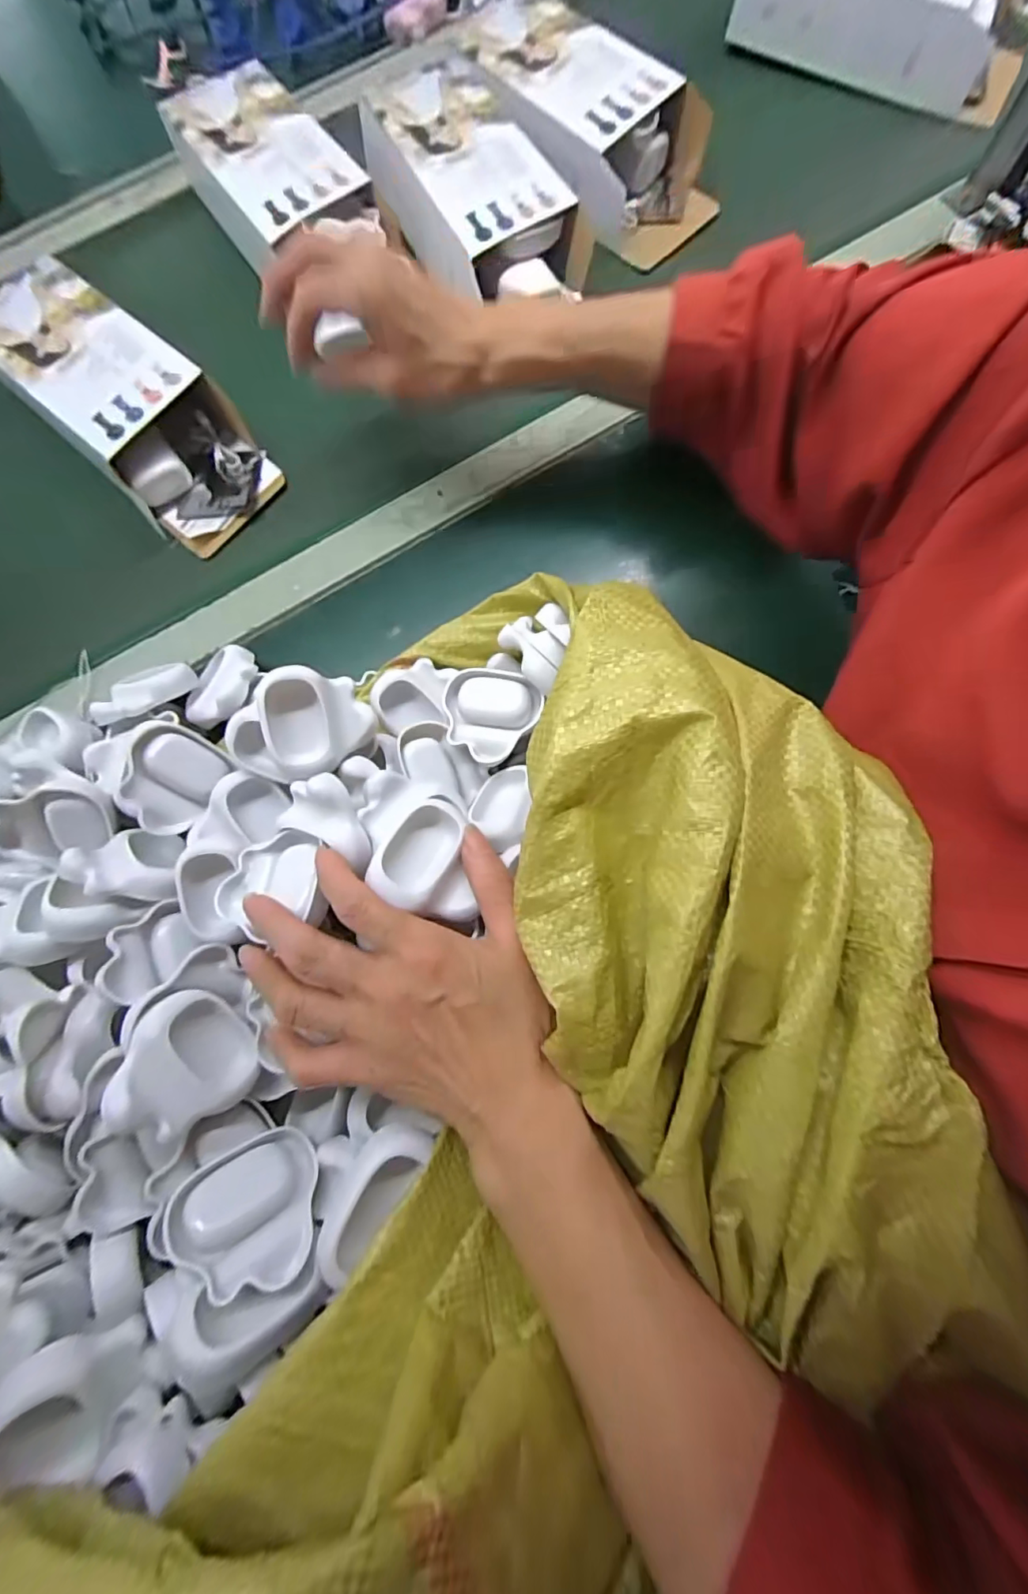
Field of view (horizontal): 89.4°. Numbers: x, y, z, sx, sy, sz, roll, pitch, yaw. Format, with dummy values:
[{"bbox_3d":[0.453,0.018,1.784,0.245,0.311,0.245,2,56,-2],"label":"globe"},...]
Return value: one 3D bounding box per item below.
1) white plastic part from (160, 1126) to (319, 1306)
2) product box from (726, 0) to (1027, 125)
[{"bbox_3d":[-0.124,0.192,0.240,0.060,0.012,0.059,-2,34,-24],"label":"white plastic part"},{"bbox_3d":[0.320,-0.684,0.449,0.240,0.054,0.095,24,80,4],"label":"product box"}]

